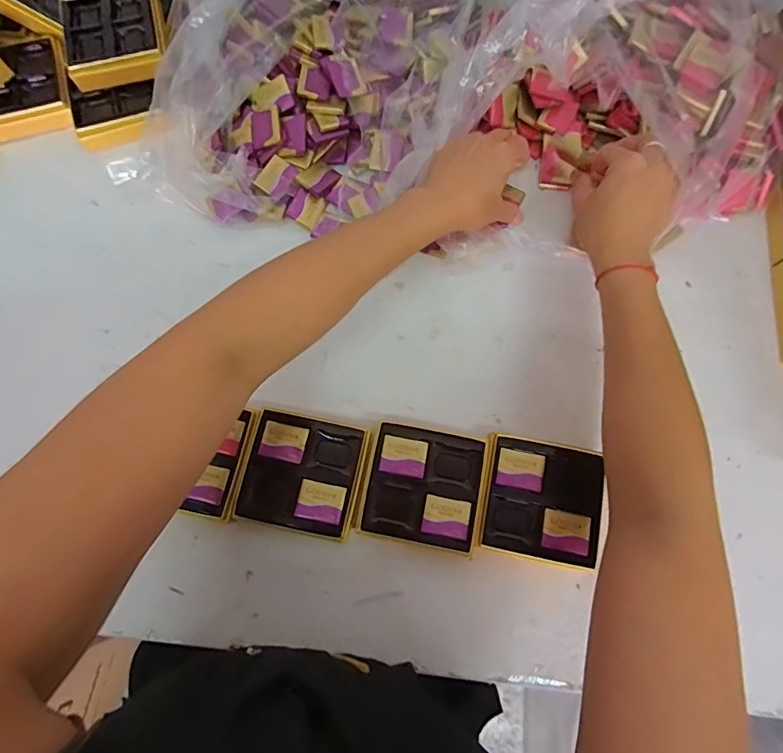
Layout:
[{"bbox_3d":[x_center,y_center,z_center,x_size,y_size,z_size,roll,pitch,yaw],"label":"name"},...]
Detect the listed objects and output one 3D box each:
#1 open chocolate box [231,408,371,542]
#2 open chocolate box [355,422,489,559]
[{"bbox_3d":[-0.075,0.085,0.409,0.097,0.028,0.096,12,76,4],"label":"open chocolate box"},{"bbox_3d":[0.027,0.095,0.405,0.096,0.033,0.095,11,76,3],"label":"open chocolate box"}]

